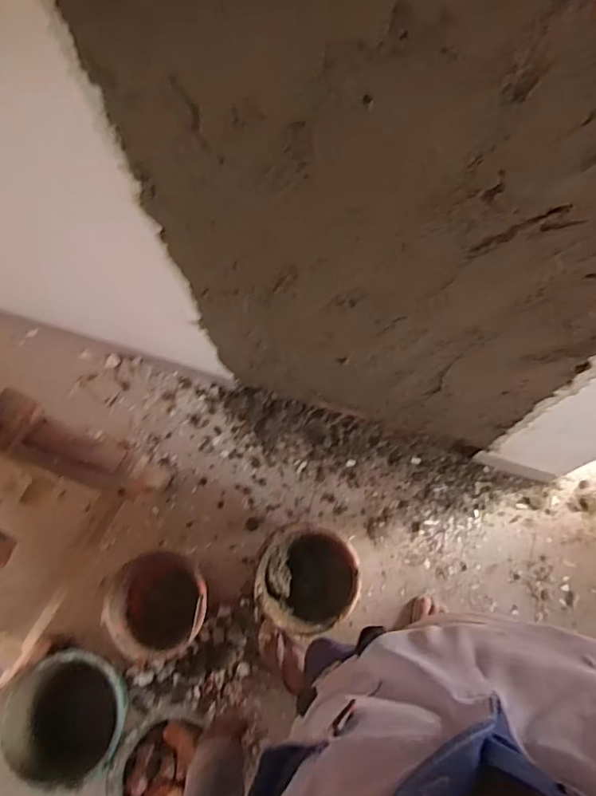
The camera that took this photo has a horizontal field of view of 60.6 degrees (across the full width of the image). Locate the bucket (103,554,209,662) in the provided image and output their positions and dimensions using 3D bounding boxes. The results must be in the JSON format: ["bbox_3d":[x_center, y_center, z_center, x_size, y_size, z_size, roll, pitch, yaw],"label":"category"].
[{"bbox_3d":[-0.336,0.518,1.295,0.233,0.186,0.247,-1,70,3],"label":"bucket"}]

